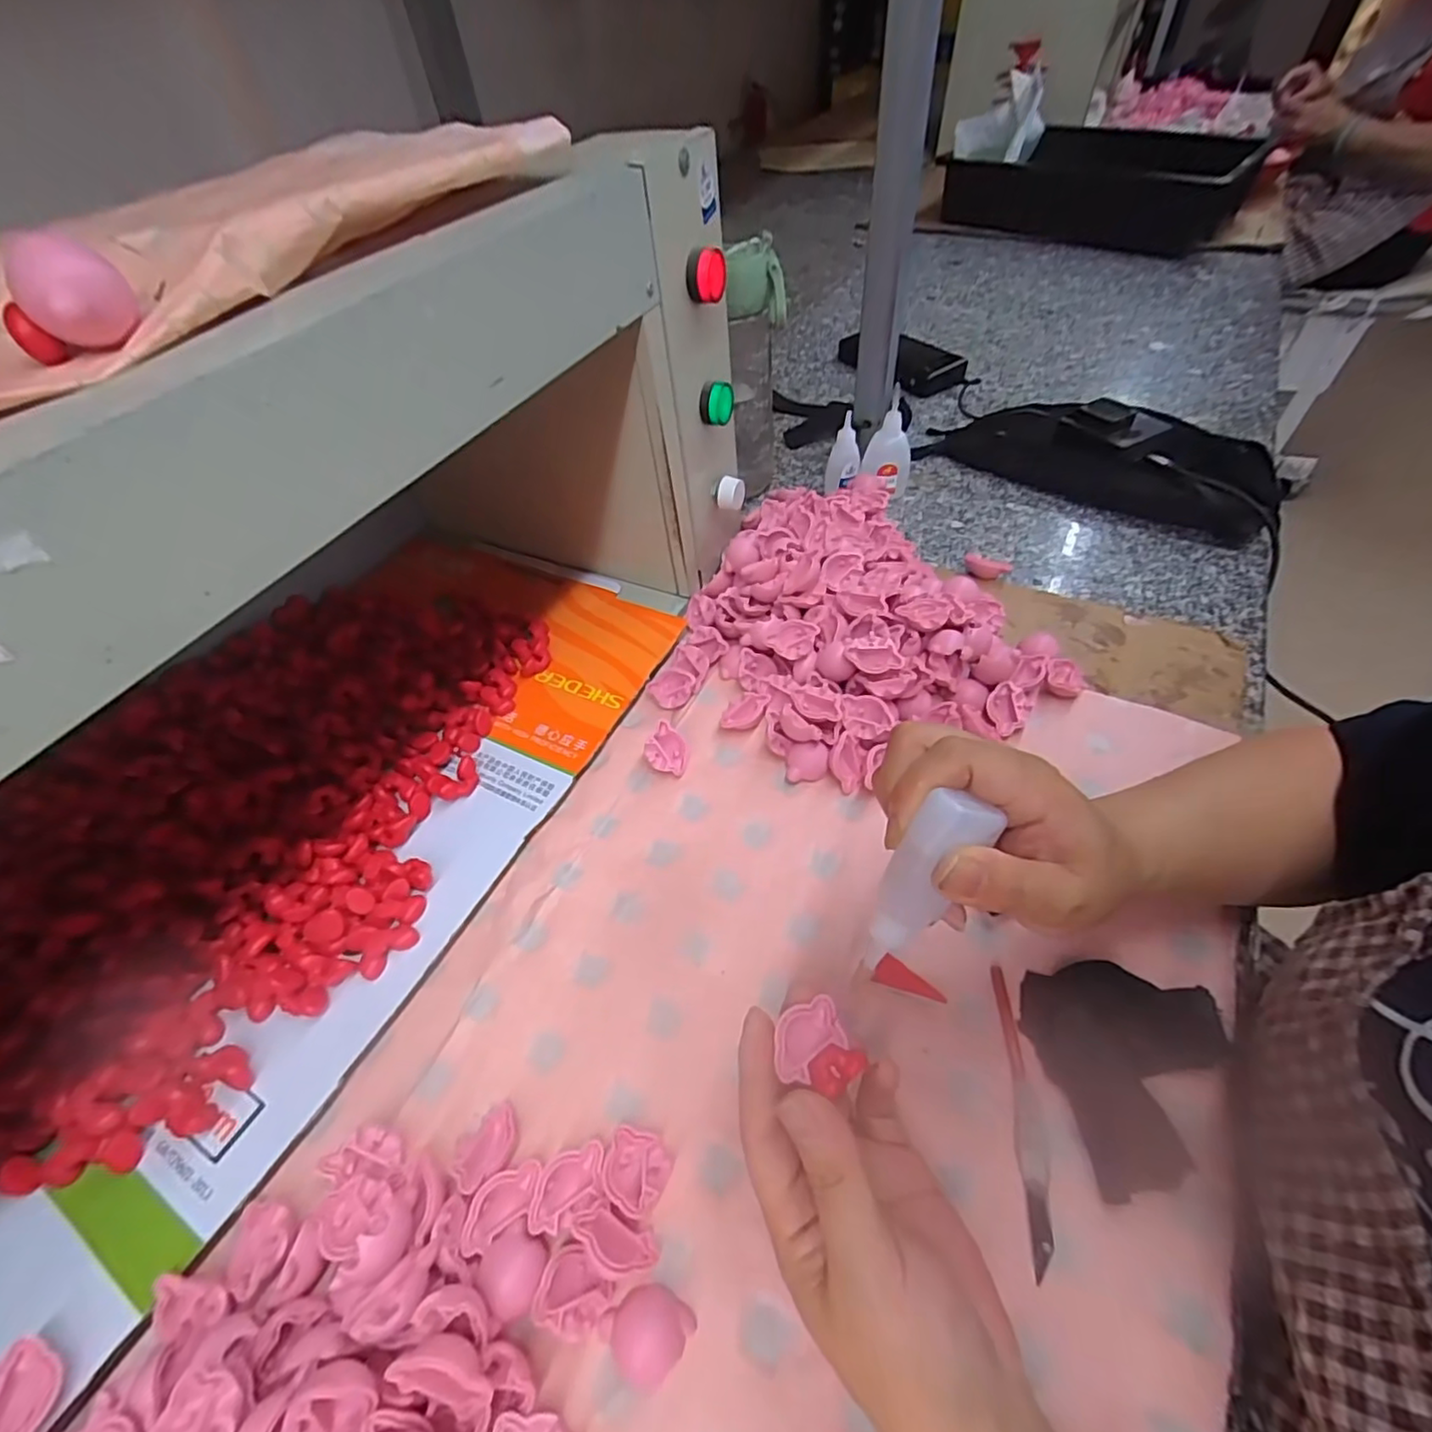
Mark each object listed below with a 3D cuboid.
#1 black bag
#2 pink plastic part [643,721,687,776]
[{"bbox_3d":[0.367,-0.260,0.611,0.318,0.048,0.144,27,61,20],"label":"black bag"},{"bbox_3d":[-0.033,0.023,0.423,0.026,0.019,0.029,6,53,7],"label":"pink plastic part"}]

